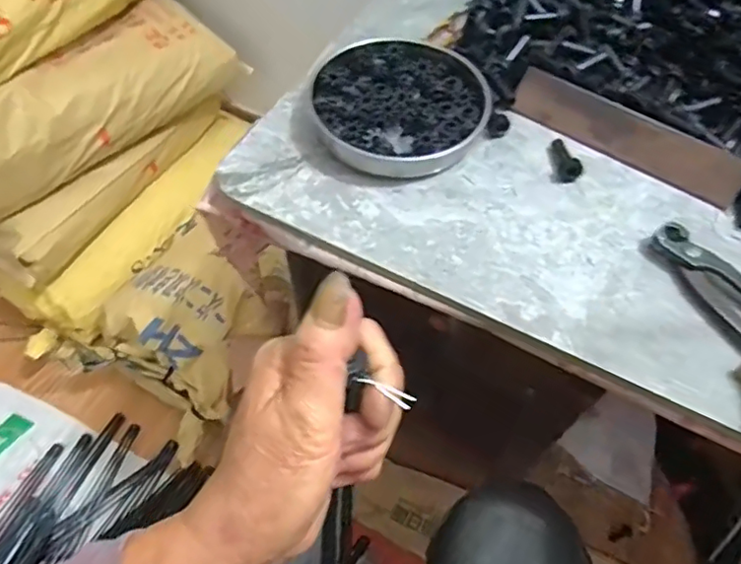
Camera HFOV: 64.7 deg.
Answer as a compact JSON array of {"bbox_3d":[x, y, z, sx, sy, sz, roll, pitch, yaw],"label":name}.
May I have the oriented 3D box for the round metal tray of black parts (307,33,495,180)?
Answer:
[{"bbox_3d":[0.025,-0.147,0.468,0.134,0.026,0.140,0,58,0],"label":"round metal tray of black parts"}]

